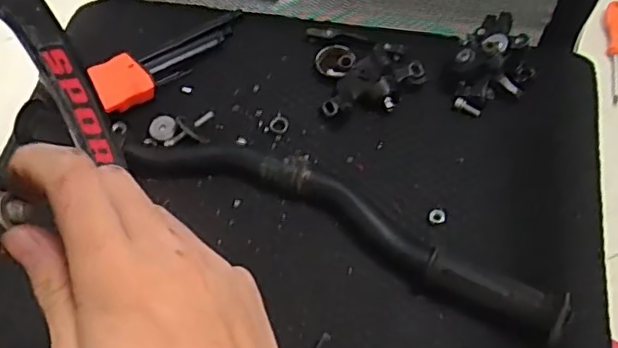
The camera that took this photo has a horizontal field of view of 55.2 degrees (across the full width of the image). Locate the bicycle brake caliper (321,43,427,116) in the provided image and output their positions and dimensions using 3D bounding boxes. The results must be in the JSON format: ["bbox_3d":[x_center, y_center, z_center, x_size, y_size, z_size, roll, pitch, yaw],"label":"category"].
[{"bbox_3d":[0.054,-0.077,0.458,0.087,0.031,0.048,-42,68,-17],"label":"bicycle brake caliper"}]

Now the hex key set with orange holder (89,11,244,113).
[{"bbox_3d":[-0.110,-0.097,0.486,0.137,0.031,0.051,-32,65,-13],"label":"hex key set with orange holder"}]

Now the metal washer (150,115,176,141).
[{"bbox_3d":[-0.115,-0.036,0.465,0.020,0.005,0.020,-1,62,3],"label":"metal washer"}]

